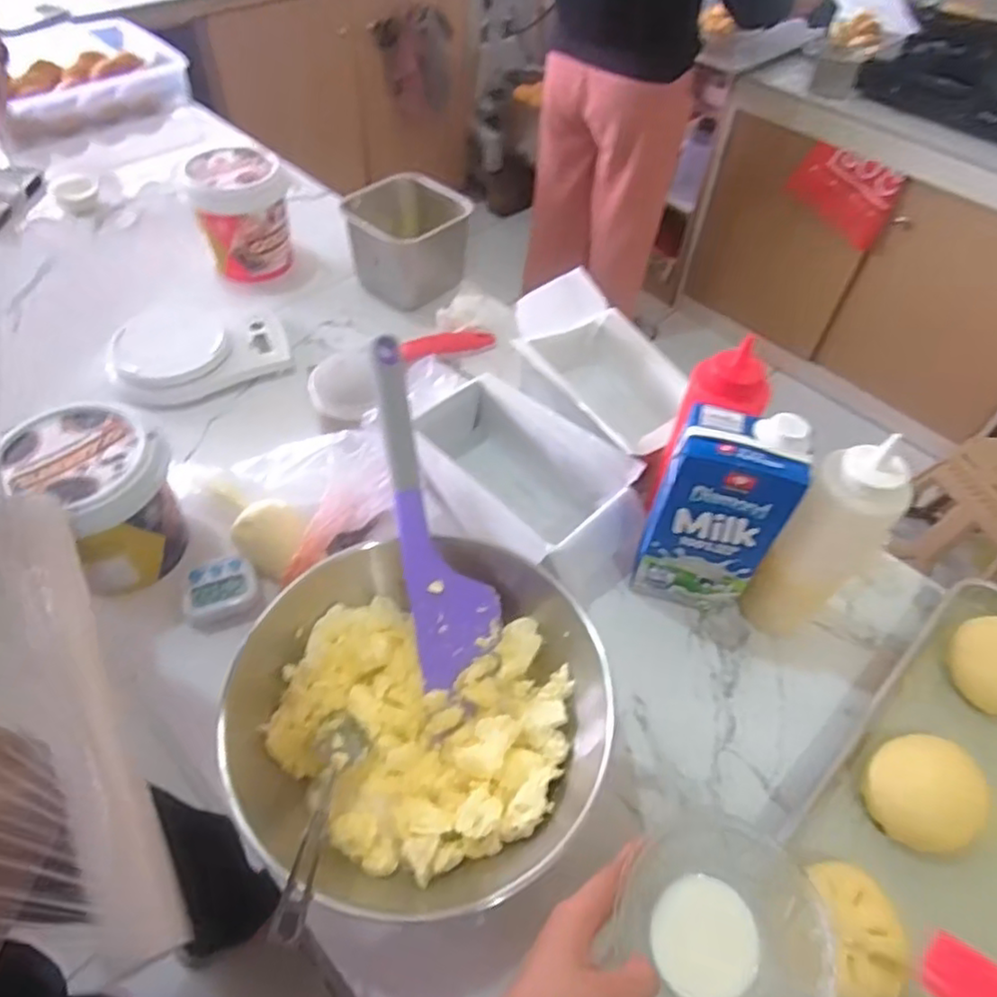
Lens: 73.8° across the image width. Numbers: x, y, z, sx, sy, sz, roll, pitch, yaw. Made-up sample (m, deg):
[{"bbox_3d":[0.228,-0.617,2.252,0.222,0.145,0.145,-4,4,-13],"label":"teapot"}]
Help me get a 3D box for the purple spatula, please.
[{"bbox_3d":[-0.054,0.007,0.535,0.067,0.013,0.278,-13,85,-14],"label":"purple spatula"}]

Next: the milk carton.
[{"bbox_3d":[0.178,0.015,0.553,0.098,0.188,0.062,17,53,10],"label":"milk carton"}]

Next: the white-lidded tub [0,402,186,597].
[{"bbox_3d":[-0.335,0.001,0.579,0.126,0.127,0.106,36,58,22],"label":"white-lidded tub"}]

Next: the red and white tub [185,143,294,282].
[{"bbox_3d":[-0.334,-0.369,0.871,0.124,0.135,0.106,-17,55,-16],"label":"red and white tub"}]

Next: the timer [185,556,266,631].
[{"bbox_3d":[-0.250,0.086,0.604,0.065,0.028,0.055,-15,54,-15],"label":"timer"}]

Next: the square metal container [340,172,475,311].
[{"bbox_3d":[-0.118,-0.335,0.881,0.138,0.116,0.140,38,58,23],"label":"square metal container"}]

